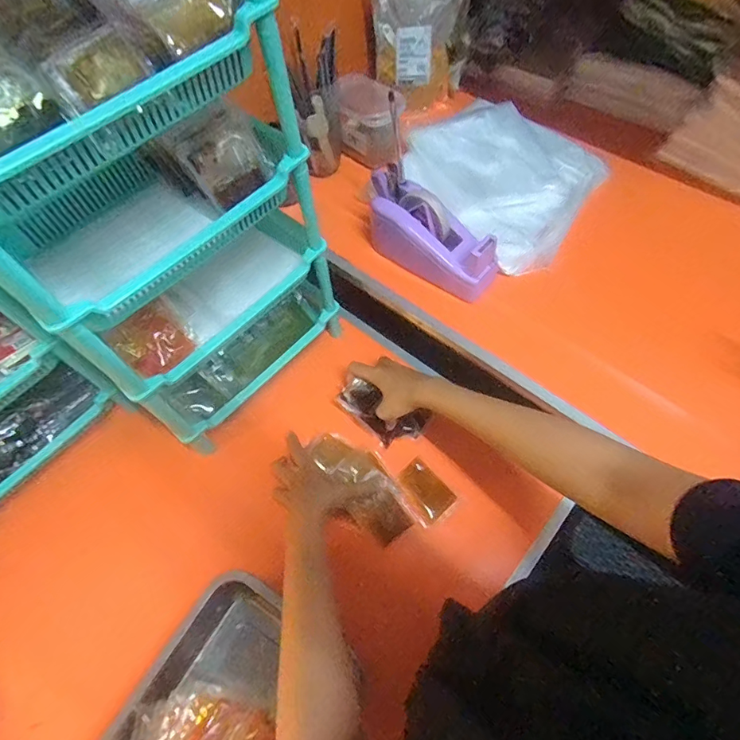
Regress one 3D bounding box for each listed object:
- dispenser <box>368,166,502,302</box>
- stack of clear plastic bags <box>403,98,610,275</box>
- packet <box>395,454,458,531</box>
[{"bbox_3d":[0.093,-0.198,0.667,0.205,0.122,0.073,33,67,19],"label":"dispenser"},{"bbox_3d":[0.221,-0.324,0.765,0.268,0.062,0.312,-39,66,-17],"label":"stack of clear plastic bags"},{"bbox_3d":[0.073,0.165,0.625,0.062,0.013,0.083,-34,65,-16],"label":"packet"}]

